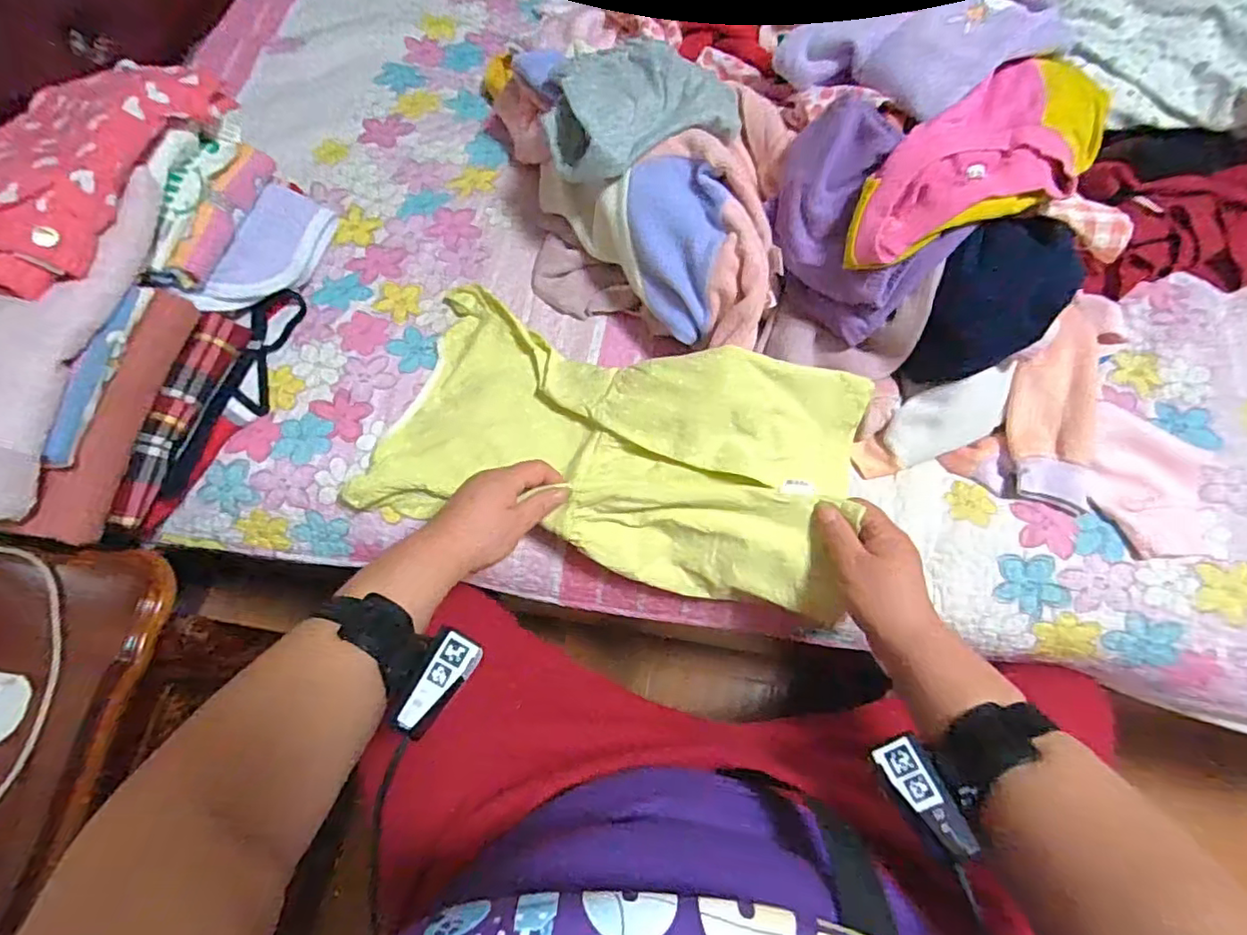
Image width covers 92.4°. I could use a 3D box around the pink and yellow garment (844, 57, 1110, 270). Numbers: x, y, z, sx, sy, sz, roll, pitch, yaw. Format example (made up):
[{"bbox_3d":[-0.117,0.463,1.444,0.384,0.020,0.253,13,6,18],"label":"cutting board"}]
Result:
[{"bbox_3d":[0.301,-0.249,0.495,0.254,0.055,0.112,-39,72,-13],"label":"pink and yellow garment"}]

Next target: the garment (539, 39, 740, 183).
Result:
[{"bbox_3d":[0.010,-0.366,0.587,0.186,0.049,0.169,-16,69,-5],"label":"garment"}]

